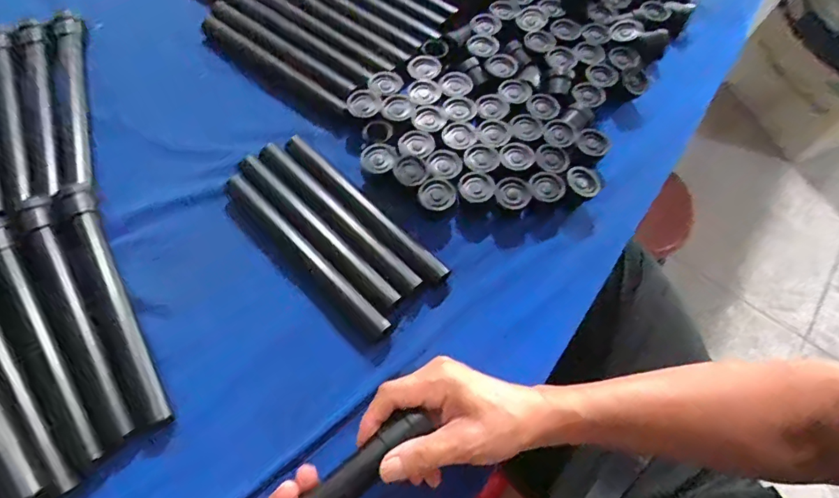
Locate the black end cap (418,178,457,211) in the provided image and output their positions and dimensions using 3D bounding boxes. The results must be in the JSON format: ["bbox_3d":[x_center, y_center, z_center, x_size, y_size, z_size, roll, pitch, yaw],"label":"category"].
[{"bbox_3d":[0.019,-0.053,0.471,0.031,0.017,0.029,41,68,16],"label":"black end cap"}]

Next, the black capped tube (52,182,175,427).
[{"bbox_3d":[-0.272,0.040,0.427,0.028,0.020,0.252,-28,68,-17],"label":"black capped tube"}]

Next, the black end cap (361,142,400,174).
[{"bbox_3d":[-0.039,-0.093,0.488,0.035,0.010,0.036,2,63,-3],"label":"black end cap"}]

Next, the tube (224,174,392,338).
[{"bbox_3d":[-0.112,0.004,0.460,0.218,0.015,0.020,42,68,16],"label":"tube"}]

